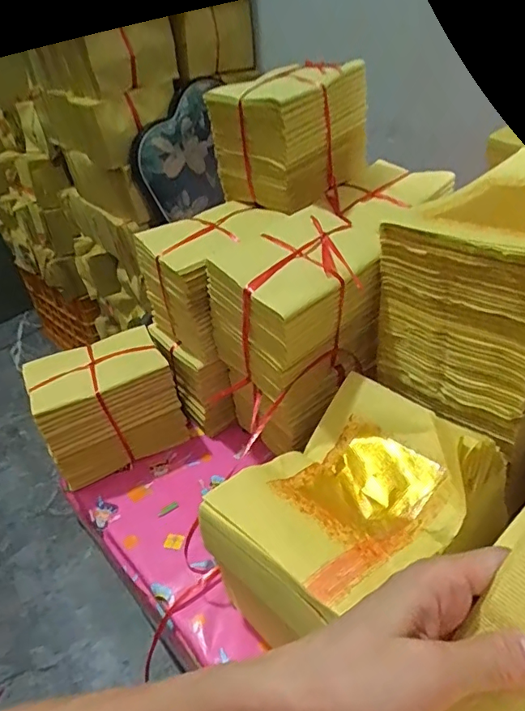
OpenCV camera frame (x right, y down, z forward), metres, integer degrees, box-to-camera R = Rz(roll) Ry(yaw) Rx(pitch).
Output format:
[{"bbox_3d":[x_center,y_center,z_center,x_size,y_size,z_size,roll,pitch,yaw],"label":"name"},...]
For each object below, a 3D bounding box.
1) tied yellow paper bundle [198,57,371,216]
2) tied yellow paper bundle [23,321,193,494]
[{"bbox_3d":[0.033,-0.268,0.616,0.120,0.141,0.163,27,48,38],"label":"tied yellow paper bundle"},{"bbox_3d":[-0.199,0.063,0.648,0.161,0.140,0.100,-22,38,-19],"label":"tied yellow paper bundle"}]

